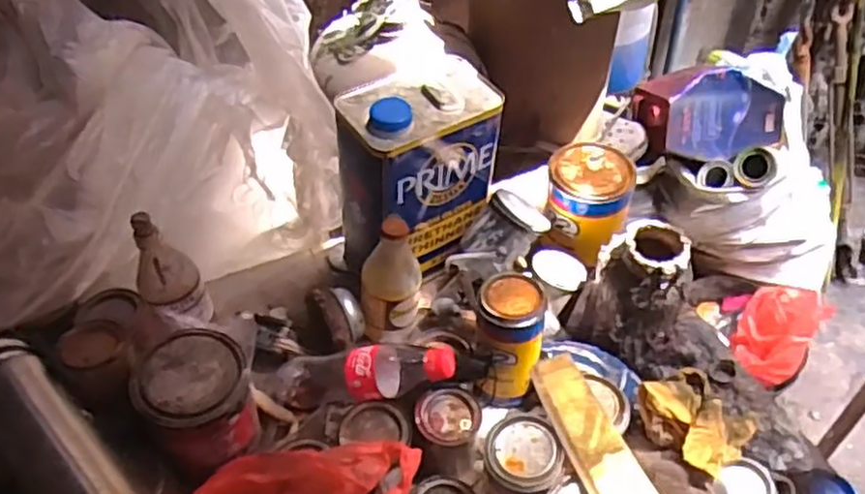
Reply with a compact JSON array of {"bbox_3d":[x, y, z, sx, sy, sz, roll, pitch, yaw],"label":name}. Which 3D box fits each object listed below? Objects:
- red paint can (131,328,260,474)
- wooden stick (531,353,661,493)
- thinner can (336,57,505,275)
[{"bbox_3d":[-0.226,0.154,0.705,0.105,0.109,0.098,-2,47,2],"label":"red paint can"},{"bbox_3d":[0.138,0.166,0.611,0.055,0.021,0.179,-17,48,-12],"label":"wooden stick"},{"bbox_3d":[-0.016,-0.087,0.835,0.177,0.214,0.109,-32,53,-23],"label":"thinner can"}]

